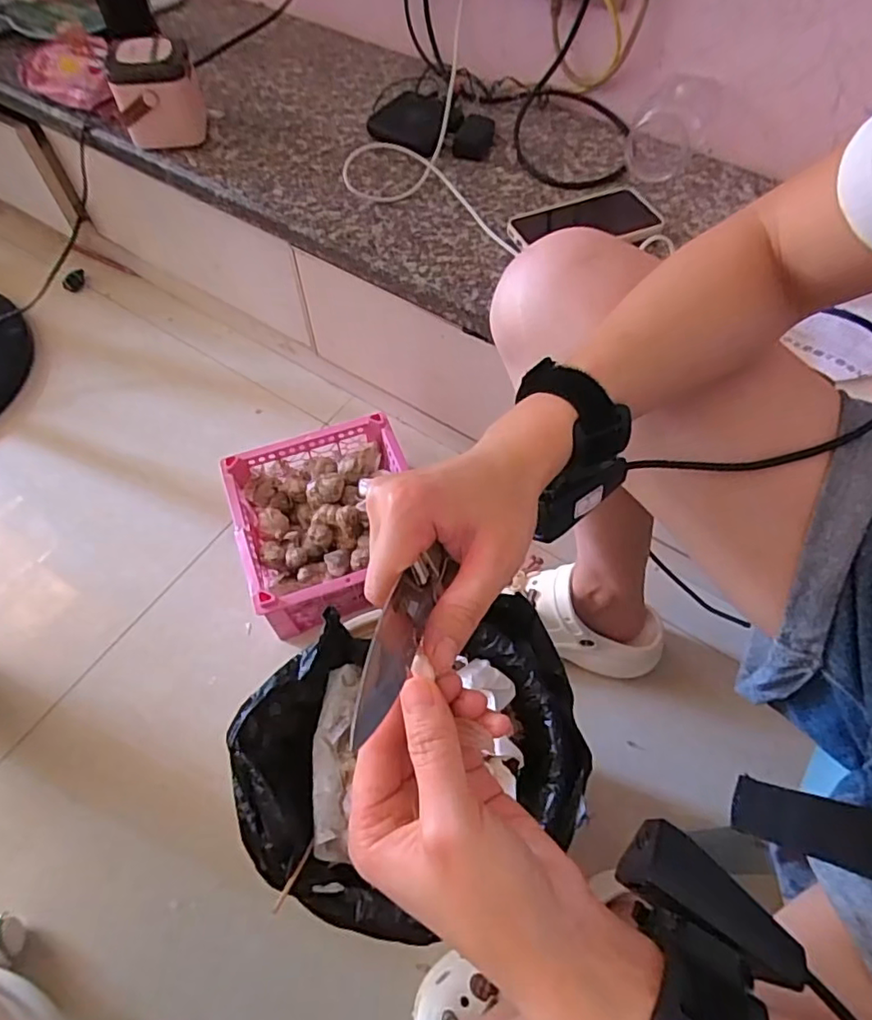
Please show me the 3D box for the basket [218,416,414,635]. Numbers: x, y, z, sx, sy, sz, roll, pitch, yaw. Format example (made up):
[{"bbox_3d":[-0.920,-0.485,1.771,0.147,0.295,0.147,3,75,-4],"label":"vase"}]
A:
[{"bbox_3d":[-0.136,0.016,0.747,0.213,0.115,0.217,-18,62,-10],"label":"basket"}]

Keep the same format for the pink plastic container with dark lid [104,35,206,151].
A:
[{"bbox_3d":[-0.333,-0.502,0.699,0.095,0.097,0.086,-16,62,-9],"label":"pink plastic container with dark lid"}]

